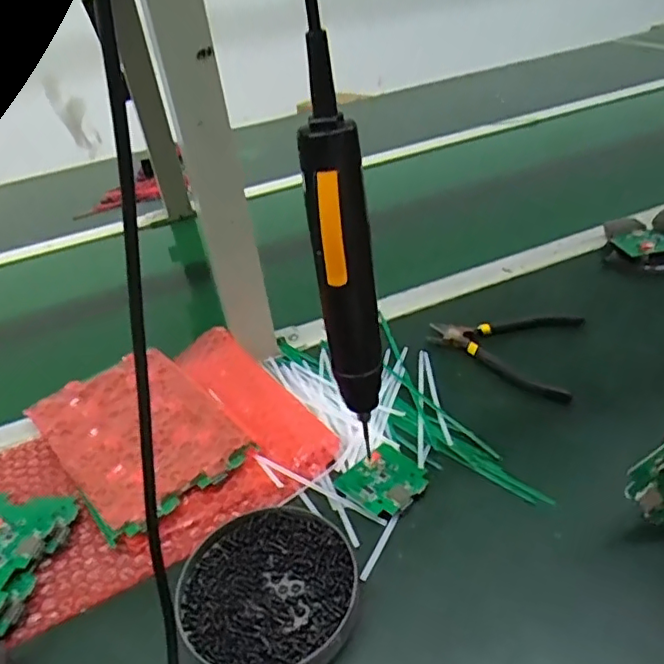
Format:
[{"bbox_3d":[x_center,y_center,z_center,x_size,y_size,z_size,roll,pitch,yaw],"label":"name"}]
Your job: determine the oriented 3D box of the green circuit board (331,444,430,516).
[{"bbox_3d":[0.041,0.112,0.447,0.059,0.010,0.052,-30,41,-28],"label":"green circuit board"}]

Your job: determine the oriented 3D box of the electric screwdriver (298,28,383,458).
[{"bbox_3d":[0.008,-0.036,0.329,0.034,0.223,0.032,-7,35,2],"label":"electric screwdriver"}]

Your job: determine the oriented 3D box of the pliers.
[{"bbox_3d":[0.163,0.015,0.573,0.139,0.016,0.119,9,39,22],"label":"pliers"}]

